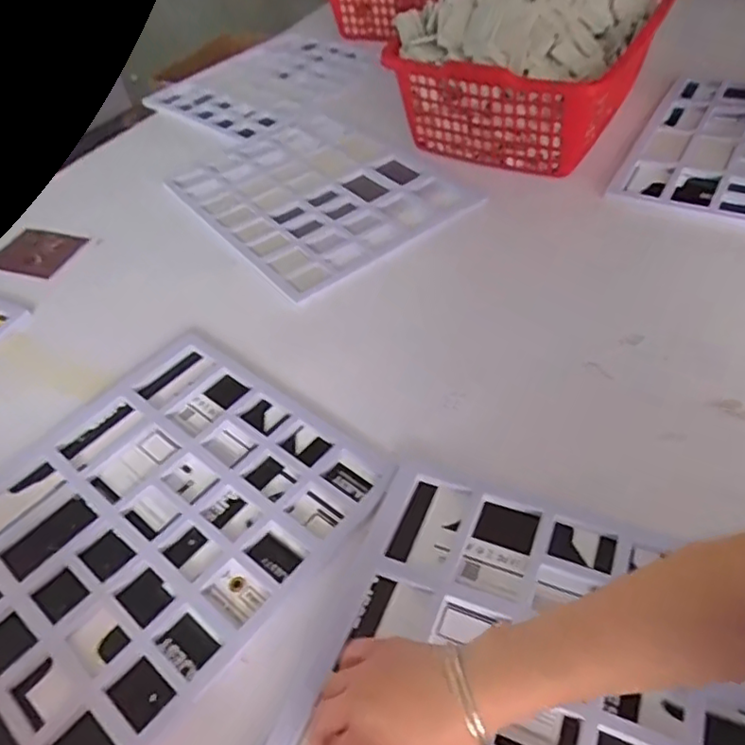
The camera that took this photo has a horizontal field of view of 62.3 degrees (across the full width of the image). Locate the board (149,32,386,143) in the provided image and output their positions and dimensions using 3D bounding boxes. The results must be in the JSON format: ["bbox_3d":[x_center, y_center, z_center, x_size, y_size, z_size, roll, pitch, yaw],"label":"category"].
[{"bbox_3d":[-0.198,-0.598,1.242,0.311,0.025,0.430,31,59,29],"label":"board"}]

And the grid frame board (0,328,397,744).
[{"bbox_3d":[-0.236,0.152,0.608,0.339,0.018,0.416,30,59,28],"label":"grid frame board"}]

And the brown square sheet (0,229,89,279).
[{"bbox_3d":[-0.507,-0.182,0.931,0.139,0.005,0.105,12,46,20],"label":"brown square sheet"}]

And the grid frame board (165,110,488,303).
[{"bbox_3d":[-0.098,-0.285,0.979,0.330,0.034,0.413,-34,54,-21],"label":"grid frame board"}]

